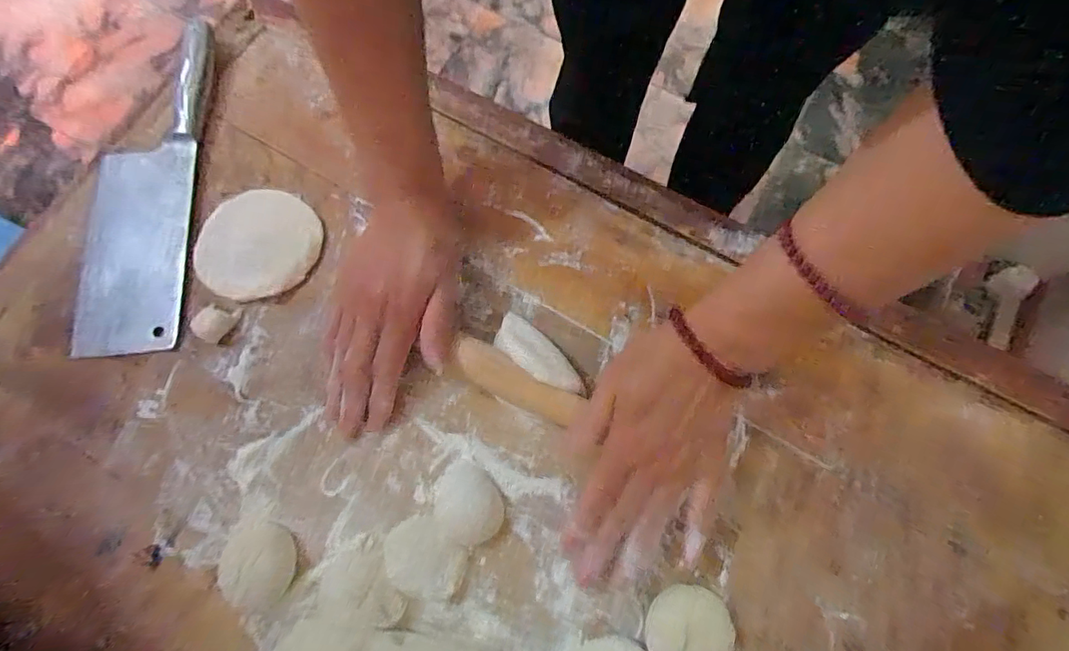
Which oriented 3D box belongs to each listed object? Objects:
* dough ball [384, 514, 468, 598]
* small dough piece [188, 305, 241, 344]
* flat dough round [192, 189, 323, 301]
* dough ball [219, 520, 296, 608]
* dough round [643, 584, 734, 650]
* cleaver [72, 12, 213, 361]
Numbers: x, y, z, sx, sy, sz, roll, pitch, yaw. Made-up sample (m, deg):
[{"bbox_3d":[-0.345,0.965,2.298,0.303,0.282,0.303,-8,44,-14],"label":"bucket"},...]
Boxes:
[{"bbox_3d":[-0.075,0.157,0.338,0.056,0.023,0.043,38,79,10],"label":"dough ball"},{"bbox_3d":[-0.253,-0.003,0.391,0.026,0.008,0.031,25,77,7],"label":"small dough piece"},{"bbox_3d":[-0.225,-0.067,0.405,0.095,0.007,0.092,0,76,1],"label":"flat dough round"},{"bbox_3d":[-0.194,0.166,0.343,0.048,0.017,0.052,0,76,1],"label":"dough ball"},{"bbox_3d":[0.100,0.199,0.320,0.056,0.026,0.052,0,76,1],"label":"dough round"},{"bbox_3d":[-0.333,-0.121,0.420,0.087,0.019,0.288,-2,75,1],"label":"cleaver"}]

